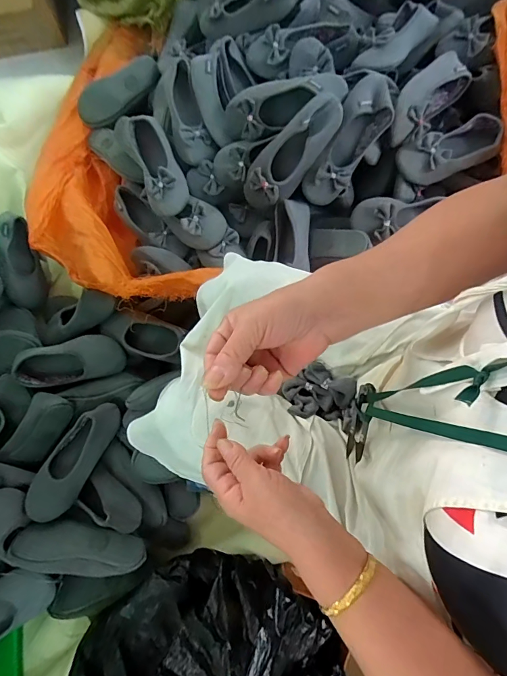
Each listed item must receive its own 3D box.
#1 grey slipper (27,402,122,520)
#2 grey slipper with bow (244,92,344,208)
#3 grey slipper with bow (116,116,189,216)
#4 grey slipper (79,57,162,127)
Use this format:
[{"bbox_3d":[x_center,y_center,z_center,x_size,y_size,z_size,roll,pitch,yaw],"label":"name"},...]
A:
[{"bbox_3d":[-0.347,0.229,0.725,0.090,0.048,0.240,25,75,9],"label":"grey slipper"},{"bbox_3d":[0.068,-0.362,0.755,0.255,0.072,0.082,-43,73,27],"label":"grey slipper with bow"},{"bbox_3d":[-0.216,-0.381,0.829,0.094,0.059,0.234,-27,74,-6],"label":"grey slipper with bow"},{"bbox_3d":[-0.374,-0.683,1.063,0.252,0.105,0.066,-23,38,3],"label":"grey slipper"}]

